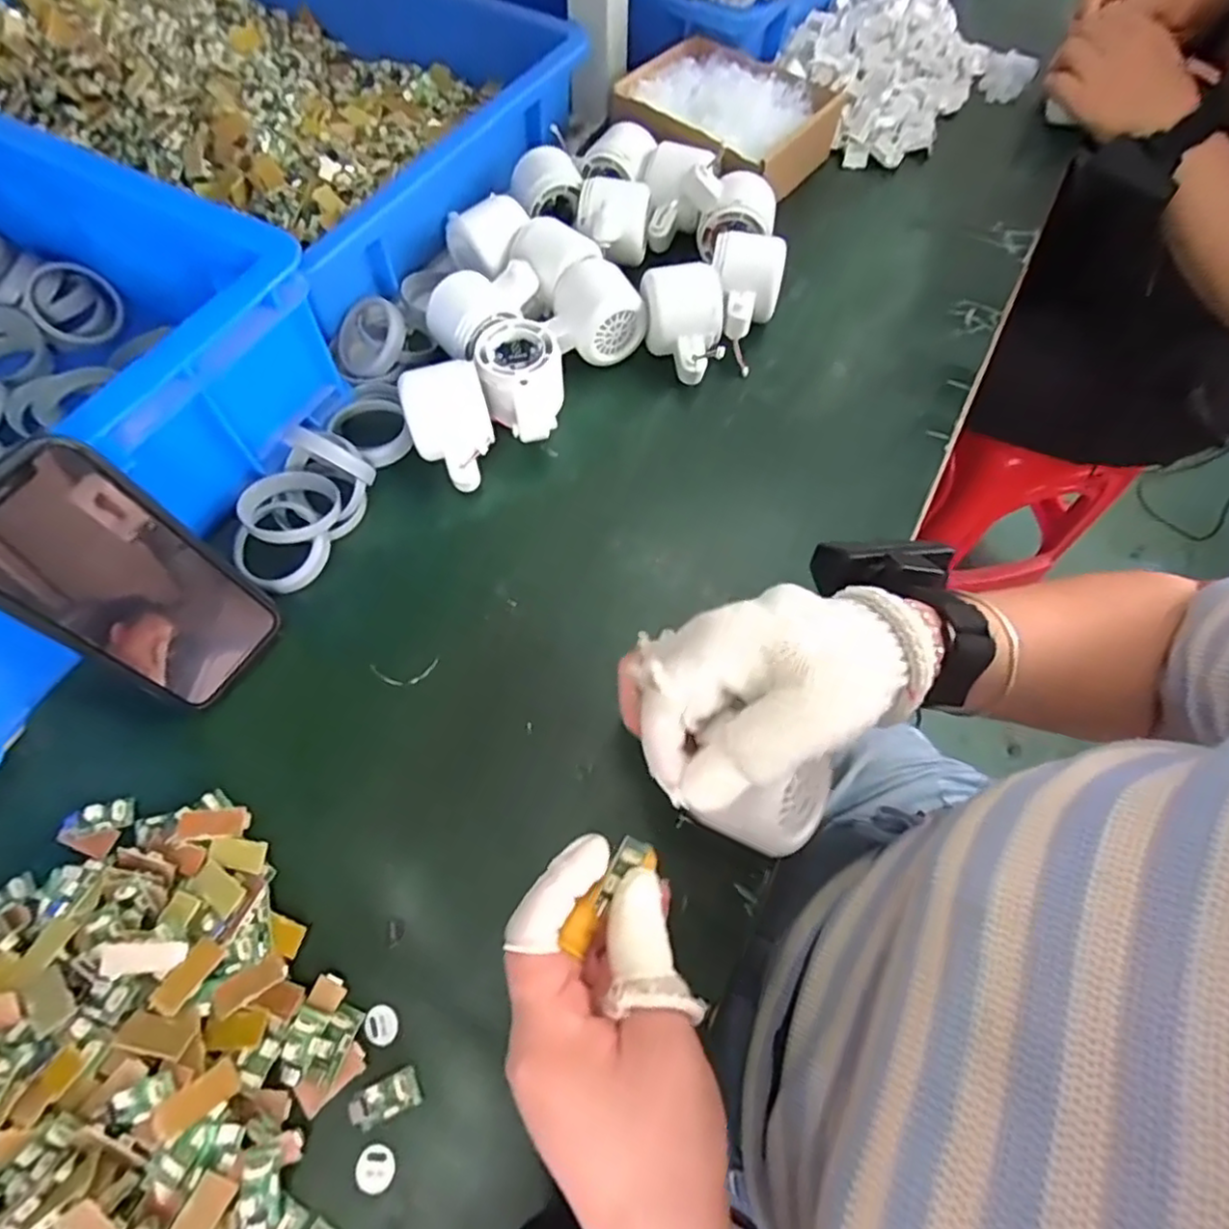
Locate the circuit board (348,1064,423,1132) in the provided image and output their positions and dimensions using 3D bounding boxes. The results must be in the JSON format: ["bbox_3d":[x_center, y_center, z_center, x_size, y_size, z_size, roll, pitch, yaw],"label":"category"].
[{"bbox_3d":[-0.105,0.221,0.295,0.031,0.009,0.016,-22,67,-11],"label":"circuit board"}]

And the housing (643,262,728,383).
[{"bbox_3d":[0.049,-0.208,0.471,0.056,0.054,0.069,1,65,-1],"label":"housing"}]

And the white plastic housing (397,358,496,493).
[{"bbox_3d":[-0.108,-0.124,0.433,0.054,0.046,0.073,-20,67,-10],"label":"white plastic housing"}]

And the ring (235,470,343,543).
[{"bbox_3d":[-0.207,-0.069,0.414,0.053,0.011,0.056,7,60,-12],"label":"ring"}]

